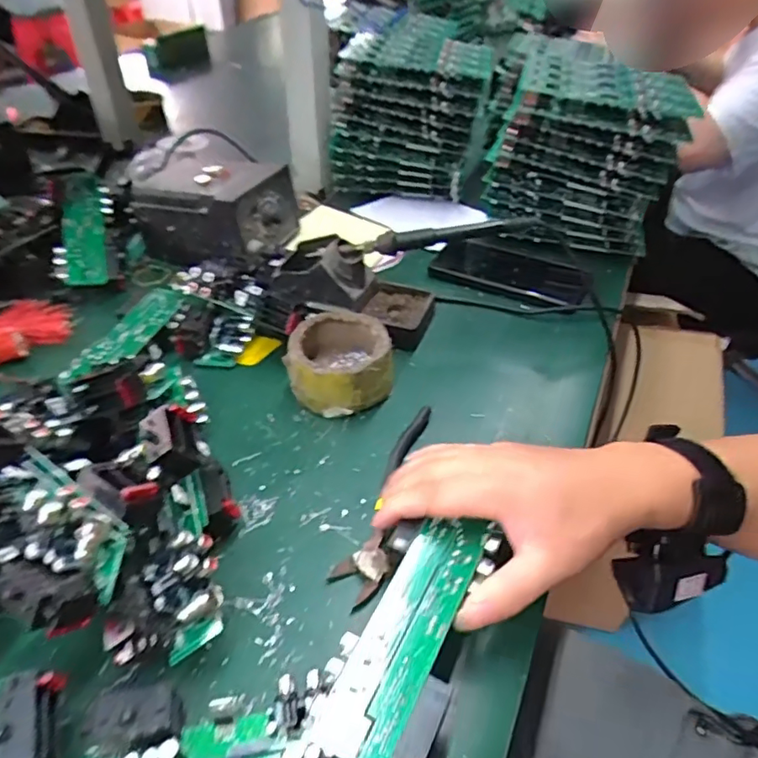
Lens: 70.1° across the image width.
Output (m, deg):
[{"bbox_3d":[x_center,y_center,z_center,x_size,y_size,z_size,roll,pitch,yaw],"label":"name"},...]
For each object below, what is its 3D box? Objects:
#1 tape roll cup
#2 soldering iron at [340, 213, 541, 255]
[{"bbox_3d":[-0.033,-0.013,0.457,0.084,0.048,0.080,1,43,0],"label":"tape roll cup"},{"bbox_3d":[0.054,-0.131,0.496,0.176,0.021,0.016,-7,41,9],"label":"soldering iron"}]

